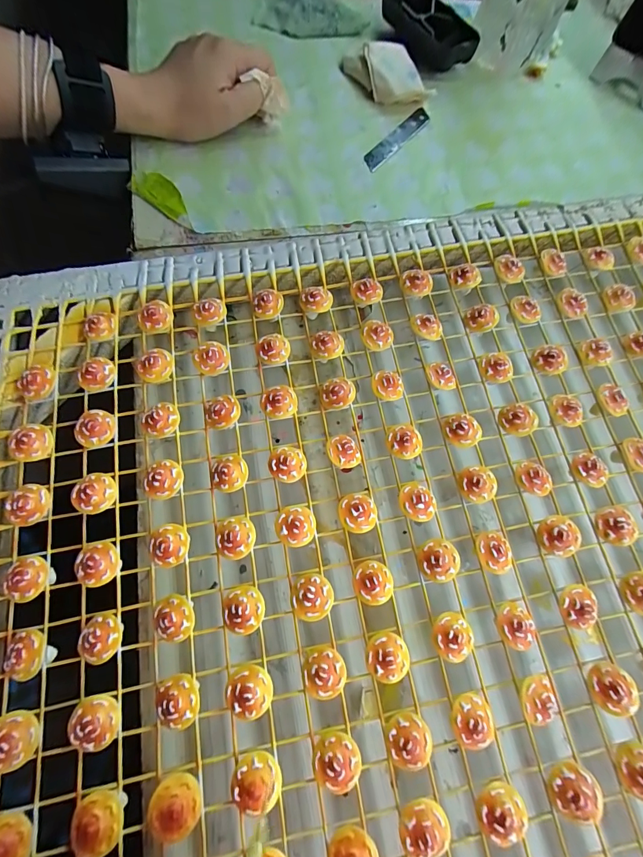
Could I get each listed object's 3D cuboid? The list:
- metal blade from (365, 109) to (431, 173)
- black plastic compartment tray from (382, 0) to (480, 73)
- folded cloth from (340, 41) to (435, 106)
[{"bbox_3d":[0.069,-0.265,0.345,0.017,0.006,0.099,35,71,9],"label":"metal blade"},{"bbox_3d":[0.107,-0.412,0.387,0.060,0.029,0.110,-15,72,-7],"label":"black plastic compartment tray"},{"bbox_3d":[0.063,-0.340,0.360,0.073,0.021,0.068,-8,71,-5],"label":"folded cloth"}]

